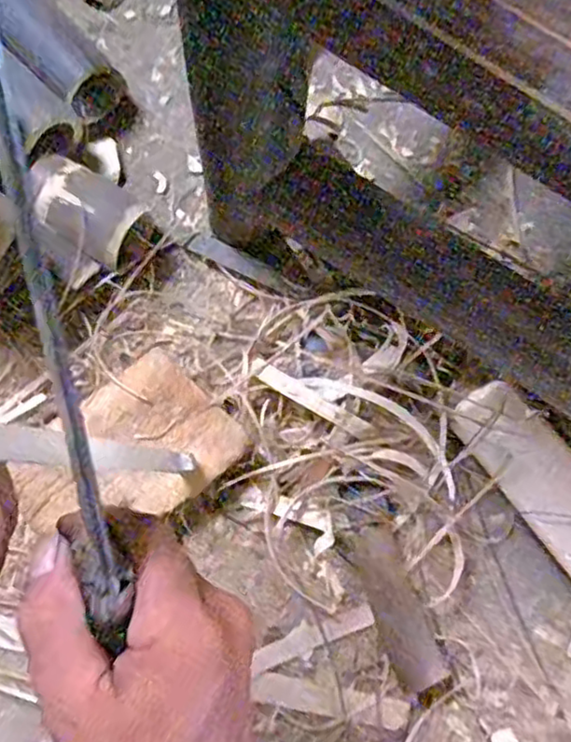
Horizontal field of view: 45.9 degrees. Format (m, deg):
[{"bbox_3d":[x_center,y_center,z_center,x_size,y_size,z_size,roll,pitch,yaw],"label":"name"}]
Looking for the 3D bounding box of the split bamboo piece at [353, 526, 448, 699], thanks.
[{"bbox_3d":[0.089,0.188,0.537,0.038,0.007,0.127,-20,79,-7],"label":"split bamboo piece"}]

